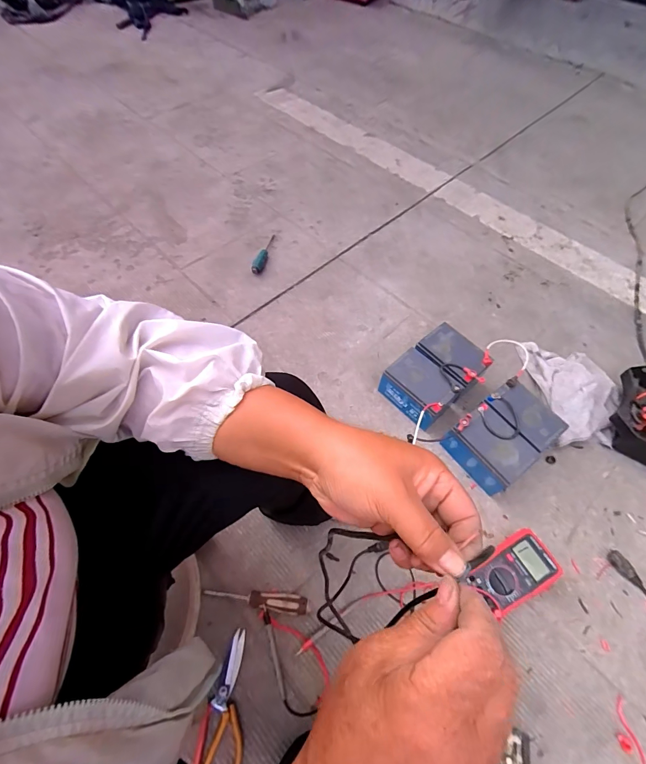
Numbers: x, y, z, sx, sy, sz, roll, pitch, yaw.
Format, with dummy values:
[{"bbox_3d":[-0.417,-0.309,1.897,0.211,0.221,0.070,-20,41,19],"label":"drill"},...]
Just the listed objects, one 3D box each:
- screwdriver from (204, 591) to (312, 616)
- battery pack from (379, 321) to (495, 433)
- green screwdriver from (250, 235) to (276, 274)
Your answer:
[{"bbox_3d":[-0.119,0.395,0.652,0.194,0.024,0.032,7,59,3],"label":"screwdriver"},{"bbox_3d":[0.260,-0.009,0.845,0.246,0.096,0.157,-36,66,-20],"label":"battery pack"},{"bbox_3d":[-0.178,-0.383,1.078,0.030,0.028,0.132,16,60,8],"label":"green screwdriver"}]

